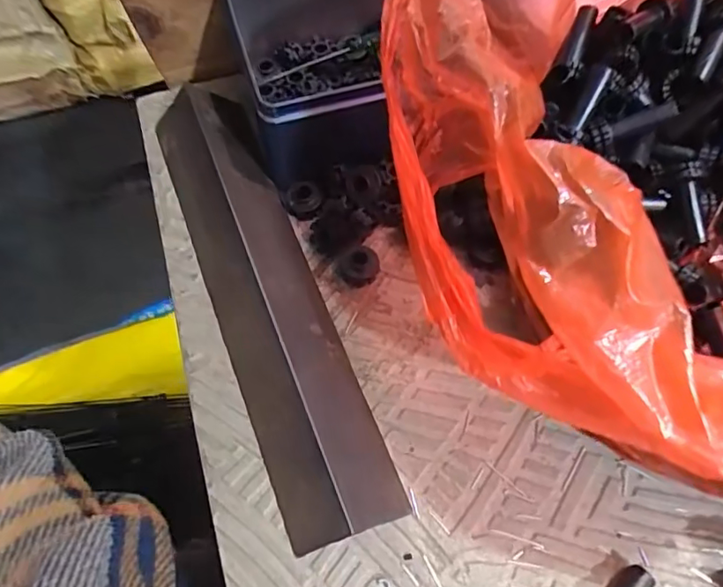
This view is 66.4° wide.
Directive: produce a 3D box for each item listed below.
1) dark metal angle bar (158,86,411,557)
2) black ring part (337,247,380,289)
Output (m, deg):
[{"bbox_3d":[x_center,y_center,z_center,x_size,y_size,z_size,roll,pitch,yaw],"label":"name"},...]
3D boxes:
[{"bbox_3d":[-0.048,-0.005,0.260,0.049,0.030,0.232,-21,65,-8],"label":"dark metal angle bar"},{"bbox_3d":[-0.001,-0.013,0.270,0.019,0.013,0.015,-18,65,-7],"label":"black ring part"}]

